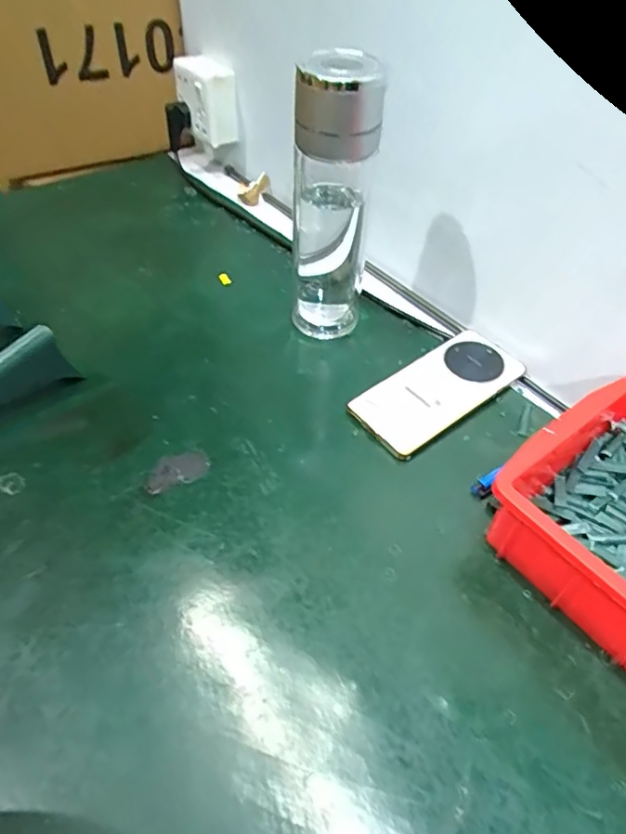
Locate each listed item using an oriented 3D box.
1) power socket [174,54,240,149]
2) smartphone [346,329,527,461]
[{"bbox_3d":[-0.141,-0.422,0.737,0.059,0.088,0.080,-21,52,-21],"label":"power socket"},{"bbox_3d":[0.116,-0.028,0.505,0.162,0.009,0.075,-32,60,-21],"label":"smartphone"}]

